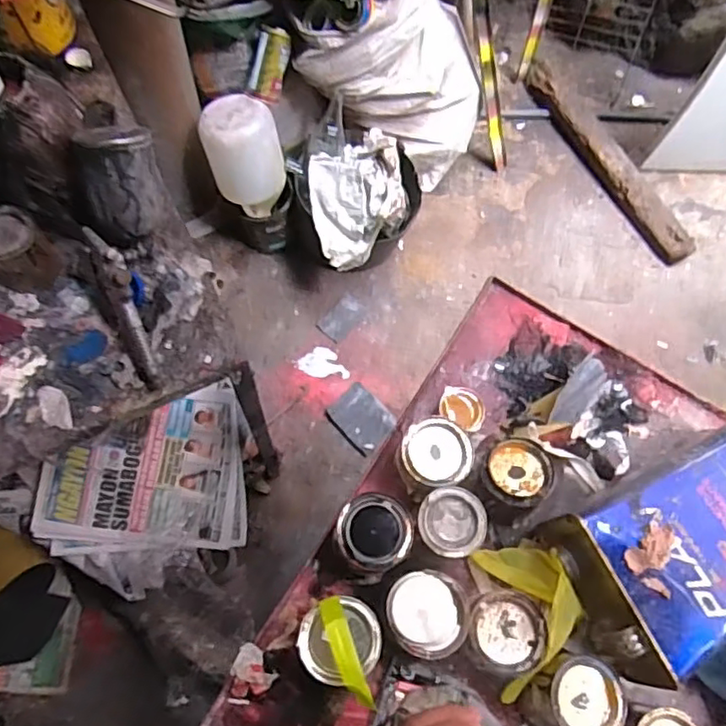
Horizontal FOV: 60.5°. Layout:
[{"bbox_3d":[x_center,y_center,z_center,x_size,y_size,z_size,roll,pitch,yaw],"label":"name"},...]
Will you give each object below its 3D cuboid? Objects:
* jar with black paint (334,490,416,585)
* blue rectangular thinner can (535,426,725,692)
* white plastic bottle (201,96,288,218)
[{"bbox_3d":[0.006,0.174,0.616,0.070,0.087,0.078,36,73,11],"label":"jar with black paint"},{"bbox_3d":[0.329,0.179,0.608,0.265,0.107,0.170,-24,72,-10],"label":"blue rectangular thinner can"},{"bbox_3d":[-0.257,-0.454,1.359,0.155,0.223,0.161,-12,71,-6],"label":"white plastic bottle"}]

